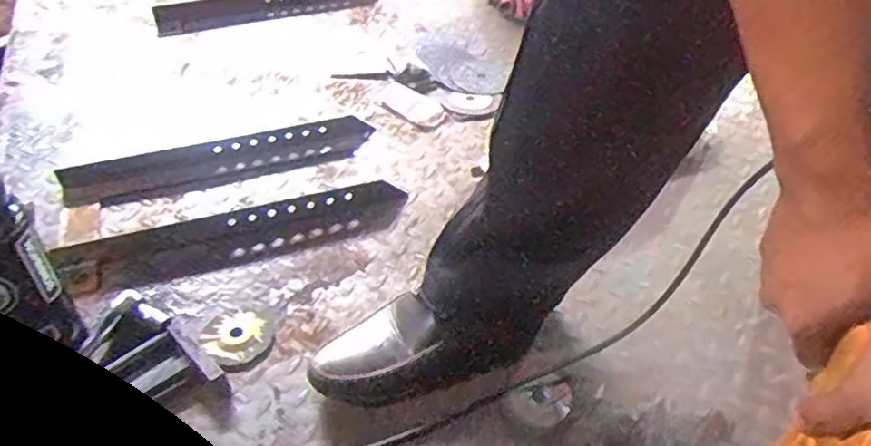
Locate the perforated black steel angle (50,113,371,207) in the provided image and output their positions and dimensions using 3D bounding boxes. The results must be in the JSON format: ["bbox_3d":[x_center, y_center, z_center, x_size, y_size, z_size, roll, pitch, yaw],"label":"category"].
[{"bbox_3d":[-0.316,-0.094,1.016,0.452,0.039,0.085,-14,47,-16],"label":"perforated black steel angle"}]

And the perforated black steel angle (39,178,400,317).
[{"bbox_3d":[-0.248,0.017,0.893,0.437,0.035,0.096,-18,47,-18],"label":"perforated black steel angle"}]

